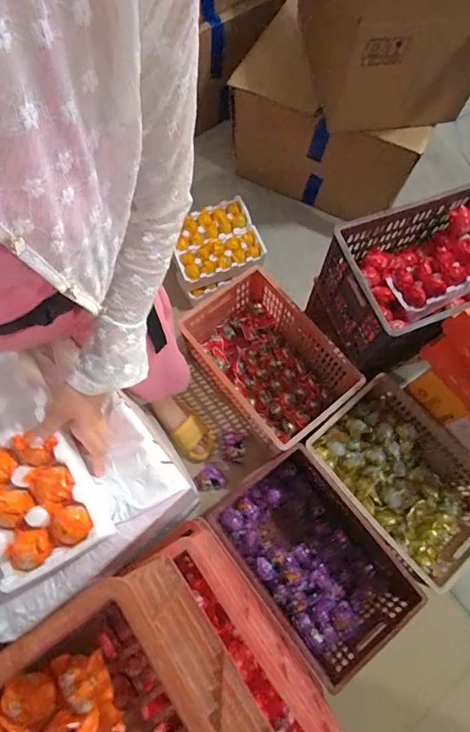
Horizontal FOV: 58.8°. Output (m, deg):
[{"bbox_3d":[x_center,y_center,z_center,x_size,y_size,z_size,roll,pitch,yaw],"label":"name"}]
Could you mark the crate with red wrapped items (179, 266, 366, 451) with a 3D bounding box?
[{"bbox_3d":[0.091,-0.011,1.276,0.309,0.222,0.491,-36,76,-12],"label":"crate with red wrapped items"}]

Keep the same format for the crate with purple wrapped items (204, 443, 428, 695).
[{"bbox_3d":[0.197,0.516,1.127,0.329,0.243,0.501,-35,75,-12],"label":"crate with purple wrapped items"}]

